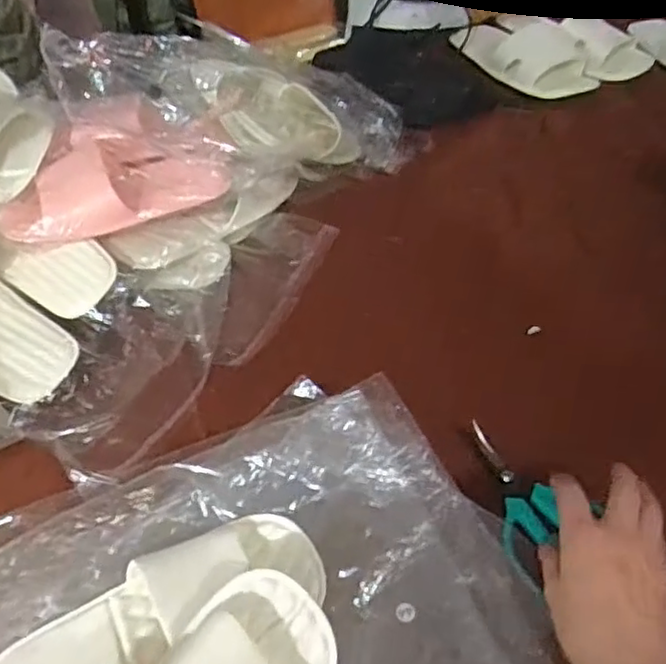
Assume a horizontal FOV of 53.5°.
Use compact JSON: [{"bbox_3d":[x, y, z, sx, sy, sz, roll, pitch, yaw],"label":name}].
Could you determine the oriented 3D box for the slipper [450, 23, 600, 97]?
[{"bbox_3d":[0.291,-0.435,1.013,0.137,0.049,0.243,-26,51,-20],"label":"slipper"}]

